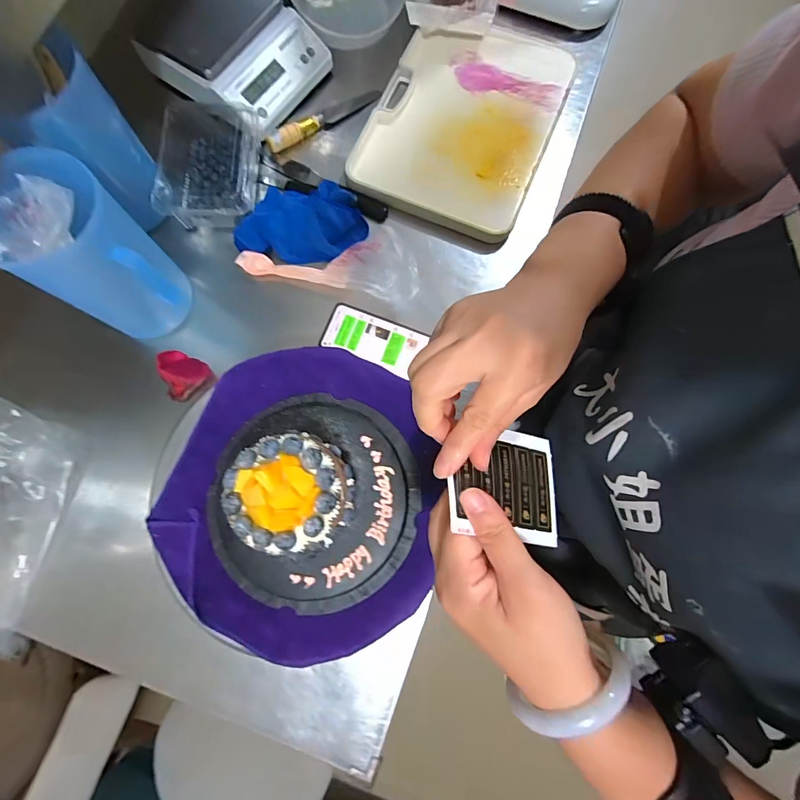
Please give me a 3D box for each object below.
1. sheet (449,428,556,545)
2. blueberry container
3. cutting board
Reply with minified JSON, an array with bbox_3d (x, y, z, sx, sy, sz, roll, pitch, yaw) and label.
[{"bbox_3d":[0.066,0.050,0.251,0.081,0.006,0.068,14,64,-25],"label":"sheet"},{"bbox_3d":[-0.280,-0.343,0.585,0.141,0.046,0.185,-1,77,-1],"label":"blueberry container"},{"bbox_3d":[0.101,-0.443,0.631,0.260,0.022,0.361,22,78,5],"label":"cutting board"}]

